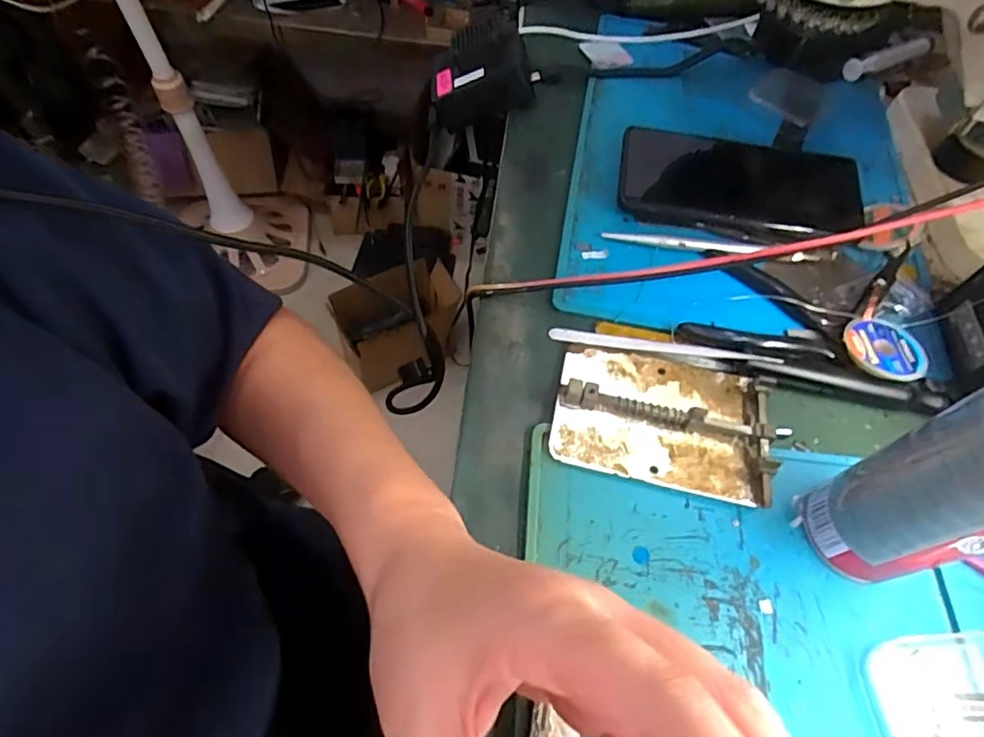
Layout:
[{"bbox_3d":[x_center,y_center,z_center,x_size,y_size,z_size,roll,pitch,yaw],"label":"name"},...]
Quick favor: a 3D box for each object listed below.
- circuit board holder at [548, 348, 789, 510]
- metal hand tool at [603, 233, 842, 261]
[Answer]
[{"bbox_3d":[0.094,0.026,0.315,0.113,0.016,0.078,12,59,3],"label":"circuit board holder"},{"bbox_3d":[0.155,-0.083,0.387,0.158,0.005,0.012,6,59,0],"label":"metal hand tool"}]

